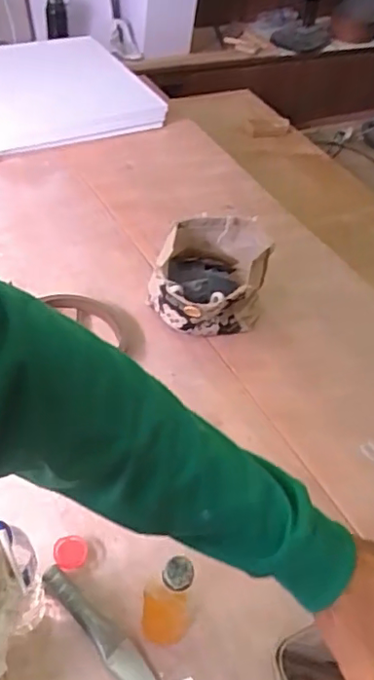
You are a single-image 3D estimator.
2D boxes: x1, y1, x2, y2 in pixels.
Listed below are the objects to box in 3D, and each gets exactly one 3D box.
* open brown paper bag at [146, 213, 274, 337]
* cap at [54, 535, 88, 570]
[{"bbox_3d":[0.041,-0.103,1.018,0.214,0.156,0.186,3,46,-4],"label":"open brown paper bag"},{"bbox_3d":[-0.147,0.268,0.720,0.041,0.018,0.036,-4,47,-11],"label":"cap"}]

